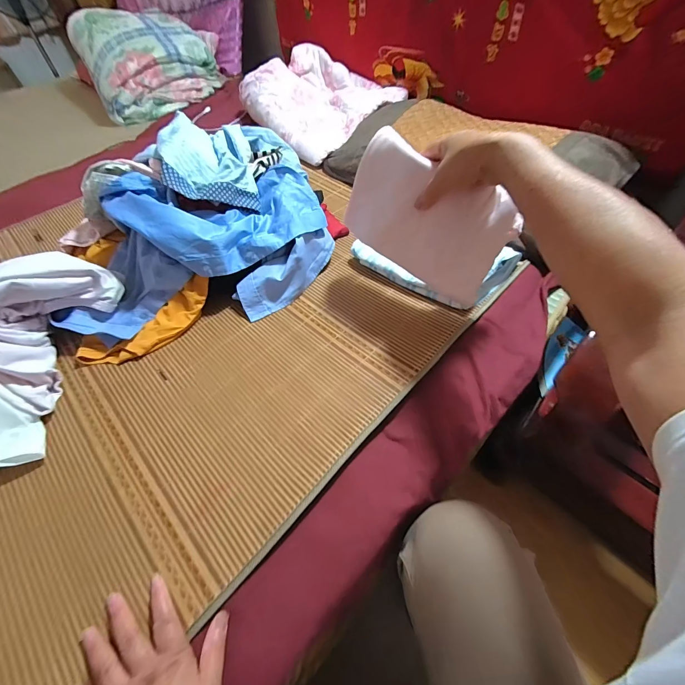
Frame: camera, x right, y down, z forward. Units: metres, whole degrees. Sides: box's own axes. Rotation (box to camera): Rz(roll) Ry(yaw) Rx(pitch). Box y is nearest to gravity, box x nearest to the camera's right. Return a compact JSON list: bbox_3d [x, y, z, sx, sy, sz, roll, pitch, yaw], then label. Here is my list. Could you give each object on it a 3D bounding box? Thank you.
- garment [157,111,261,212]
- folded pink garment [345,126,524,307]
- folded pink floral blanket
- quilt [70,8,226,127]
[{"bbox_3d":[-0.266,-0.358,0.625,0.164,0.099,0.246,-15,56,-6],"label":"garment"},{"bbox_3d":[0.117,-0.184,0.456,0.231,0.141,0.099,38,66,25],"label":"folded pink garment"},{"bbox_3d":[-0.077,-0.748,0.970,0.358,0.122,0.430,-30,59,-16],"label":"folded pink floral blanket"},{"bbox_3d":[-0.691,-1.030,1.155,0.452,0.215,0.342,-27,58,-14],"label":"quilt"}]

